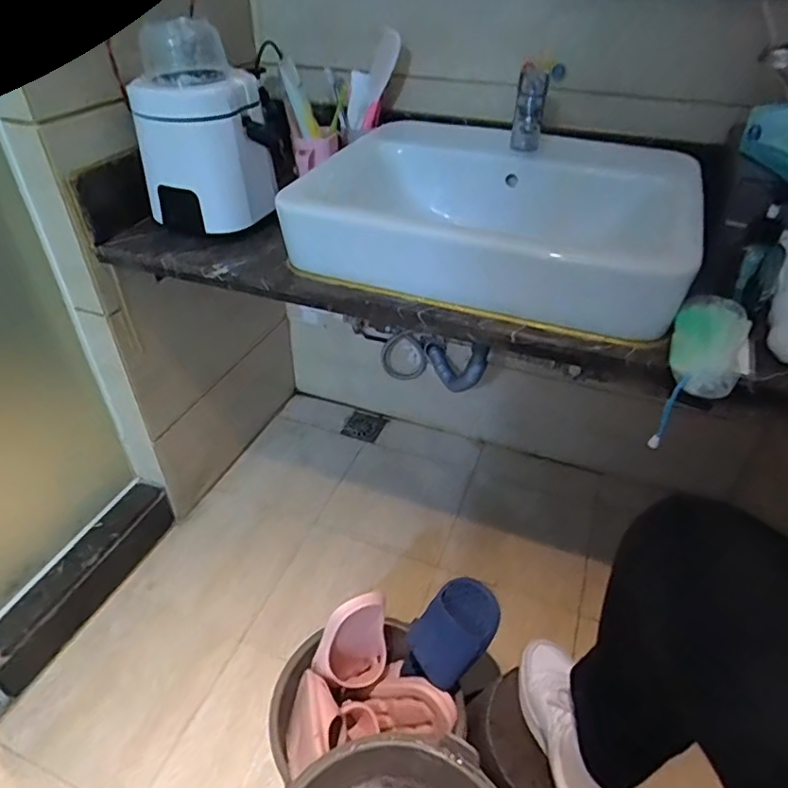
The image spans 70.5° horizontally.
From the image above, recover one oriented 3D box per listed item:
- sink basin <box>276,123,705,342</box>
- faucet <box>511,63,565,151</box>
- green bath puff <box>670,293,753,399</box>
[{"bbox_3d":[0.163,-0.275,0.844,0.531,0.147,0.420,18,43,19],"label":"sink basin"},{"bbox_3d":[0.210,-0.423,0.853,0.048,0.110,0.107,6,40,5],"label":"faucet"},{"bbox_3d":[0.346,-0.056,0.615,0.077,0.050,0.129,23,45,24],"label":"green bath puff"}]

